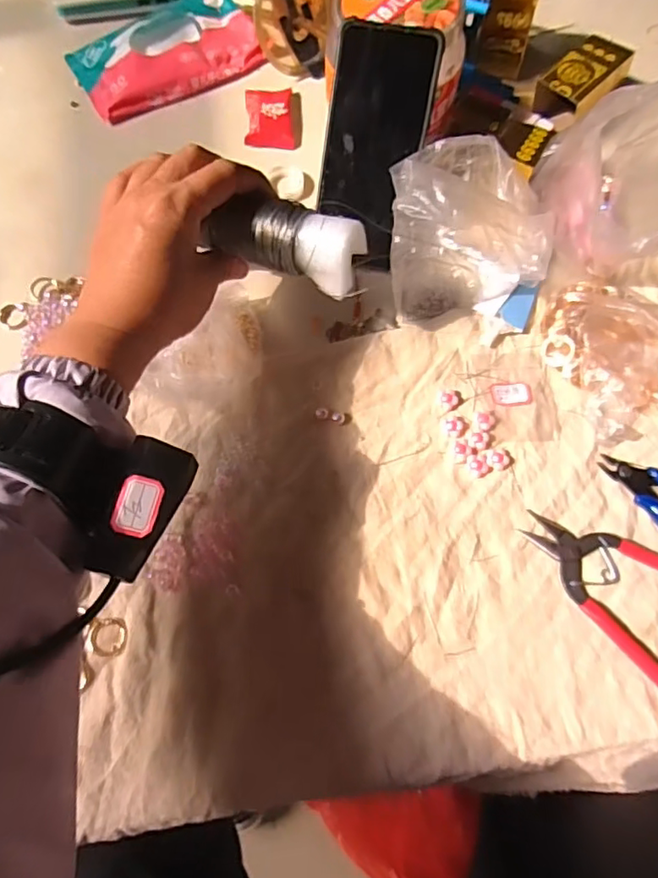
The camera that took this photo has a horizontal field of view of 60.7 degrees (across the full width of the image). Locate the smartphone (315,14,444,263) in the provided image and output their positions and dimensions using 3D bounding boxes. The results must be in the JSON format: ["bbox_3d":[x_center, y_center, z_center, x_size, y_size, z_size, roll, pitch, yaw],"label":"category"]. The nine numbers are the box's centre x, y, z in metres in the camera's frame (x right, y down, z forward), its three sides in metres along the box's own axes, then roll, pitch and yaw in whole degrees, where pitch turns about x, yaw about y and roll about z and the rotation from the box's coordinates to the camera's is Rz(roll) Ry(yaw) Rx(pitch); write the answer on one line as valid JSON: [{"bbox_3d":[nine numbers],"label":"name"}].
[{"bbox_3d":[0.034,-0.214,0.421,0.072,0.006,0.159,10,110,5],"label":"smartphone"}]

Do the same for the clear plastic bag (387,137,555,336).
[{"bbox_3d":[0.097,-0.145,0.396,0.102,0.112,0.106,23,68,10],"label":"clear plastic bag"}]

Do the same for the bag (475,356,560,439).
[{"bbox_3d":[0.134,-0.031,0.405,0.055,0.004,0.067,2,66,1],"label":"bag"}]

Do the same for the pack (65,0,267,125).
[{"bbox_3d":[-0.154,-0.369,0.539,0.169,0.031,0.103,-25,69,-10],"label":"pack"}]

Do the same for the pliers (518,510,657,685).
[{"bbox_3d":[0.188,0.099,0.352,0.143,0.007,0.081,34,72,13],"label":"pliers"}]

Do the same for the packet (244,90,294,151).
[{"bbox_3d":[-0.054,-0.291,0.507,0.042,0.013,0.069,-2,66,0],"label":"packet"}]

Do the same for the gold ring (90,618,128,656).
[{"bbox_3d":[-0.136,0.124,0.351,0.023,0.008,0.021,0,66,0],"label":"gold ring"}]

